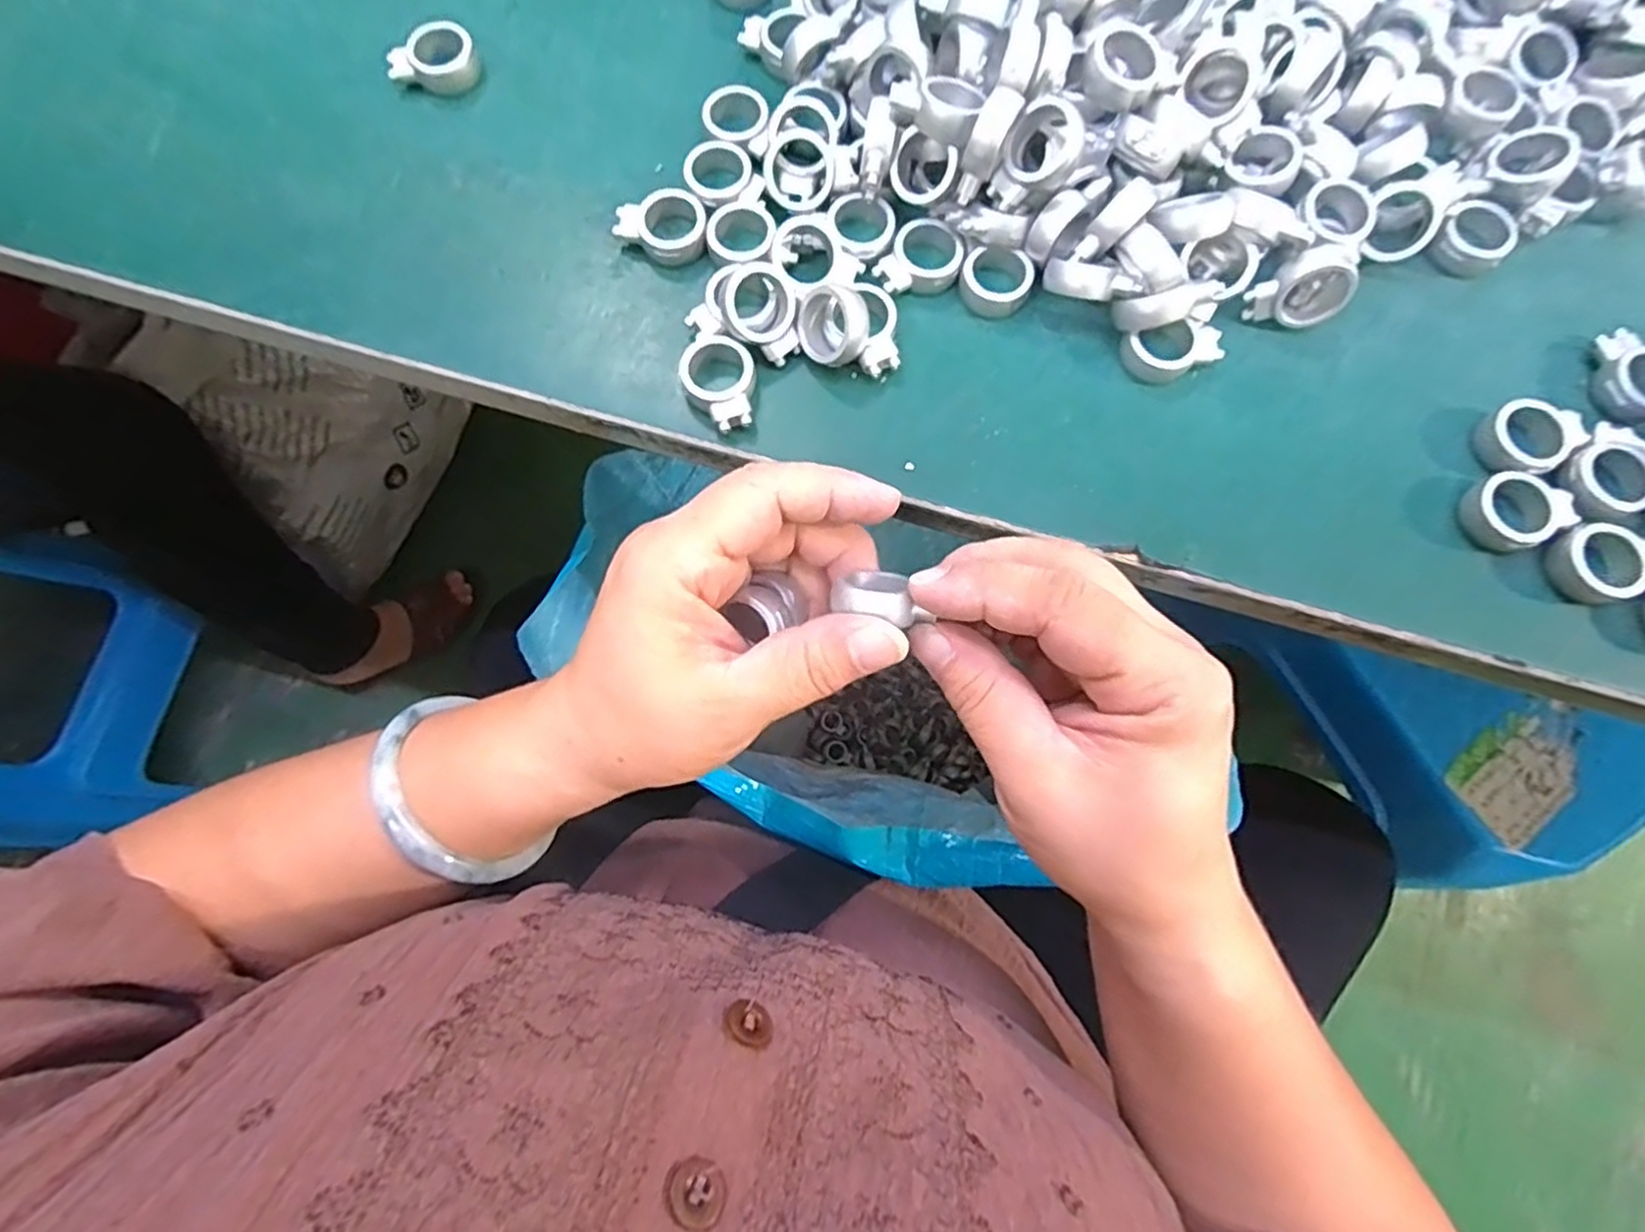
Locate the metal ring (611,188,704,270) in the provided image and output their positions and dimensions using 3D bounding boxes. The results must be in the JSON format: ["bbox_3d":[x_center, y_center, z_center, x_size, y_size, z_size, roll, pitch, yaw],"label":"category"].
[{"bbox_3d":[-0.060,-0.144,0.268,0.033,0.011,0.025,-11,77,-2],"label":"metal ring"}]

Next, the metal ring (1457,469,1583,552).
[{"bbox_3d":[0.234,-0.036,0.242,0.032,0.009,0.026,-16,77,-3],"label":"metal ring"}]

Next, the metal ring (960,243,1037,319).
[{"bbox_3d":[0.064,-0.123,0.263,0.024,0.011,0.023,0,77,1],"label":"metal ring"}]

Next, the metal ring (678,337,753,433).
[{"bbox_3d":[-0.037,-0.083,0.254,0.025,0.010,0.036,-17,77,-3],"label":"metal ring"}]

